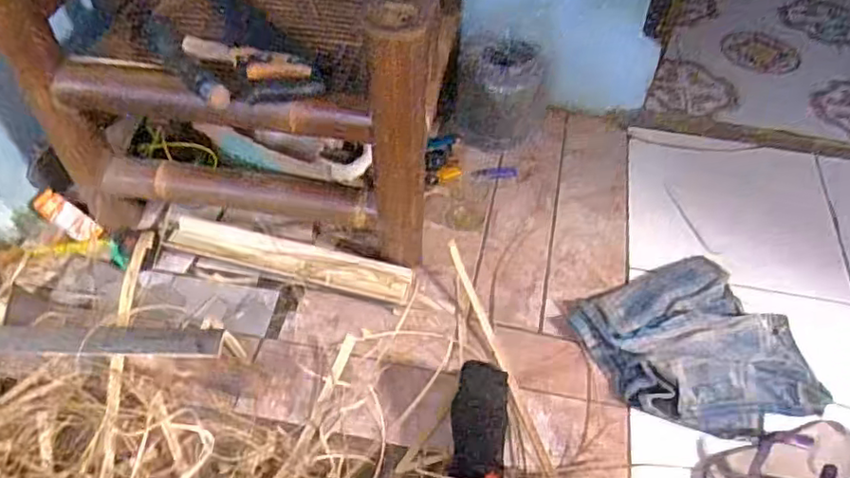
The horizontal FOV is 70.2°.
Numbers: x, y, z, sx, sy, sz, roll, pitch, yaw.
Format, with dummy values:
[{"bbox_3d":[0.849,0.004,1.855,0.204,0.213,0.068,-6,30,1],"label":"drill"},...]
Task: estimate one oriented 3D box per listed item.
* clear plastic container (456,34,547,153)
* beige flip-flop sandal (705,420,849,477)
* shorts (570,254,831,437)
[{"bbox_3d":[0.157,-0.298,1.241,0.186,0.201,0.149,2,50,0],"label":"clear plastic container"},{"bbox_3d":[0.524,0.331,0.874,0.244,0.048,0.106,-17,53,-15],"label":"beige flip-flop sandal"},{"bbox_3d":[0.441,0.176,0.981,0.314,0.044,0.314,1,50,-1],"label":"shorts"}]

